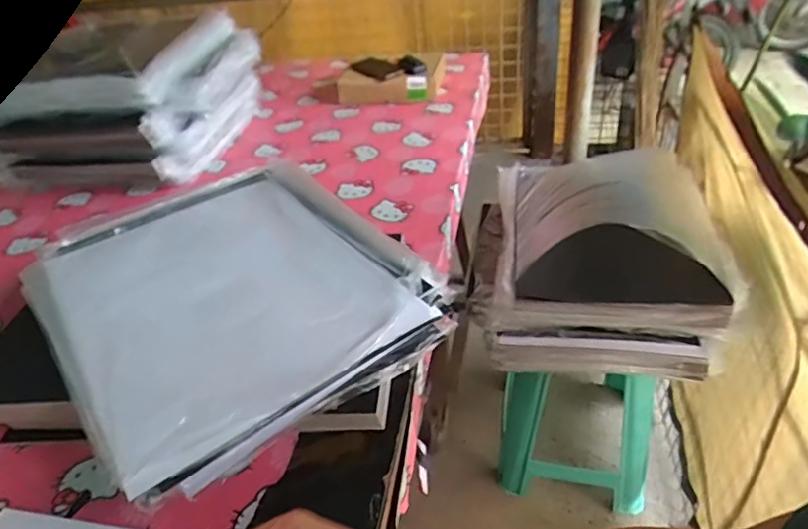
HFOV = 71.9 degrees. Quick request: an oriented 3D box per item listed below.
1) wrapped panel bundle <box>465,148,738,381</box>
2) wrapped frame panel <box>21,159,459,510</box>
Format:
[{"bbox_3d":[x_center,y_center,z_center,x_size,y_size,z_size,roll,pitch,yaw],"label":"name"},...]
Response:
[{"bbox_3d":[0.403,-0.042,1.172,0.471,0.251,0.489,2,38,13],"label":"wrapped panel bundle"},{"bbox_3d":[-0.256,0.028,0.798,0.446,0.062,0.538,-30,42,-26],"label":"wrapped frame panel"}]

